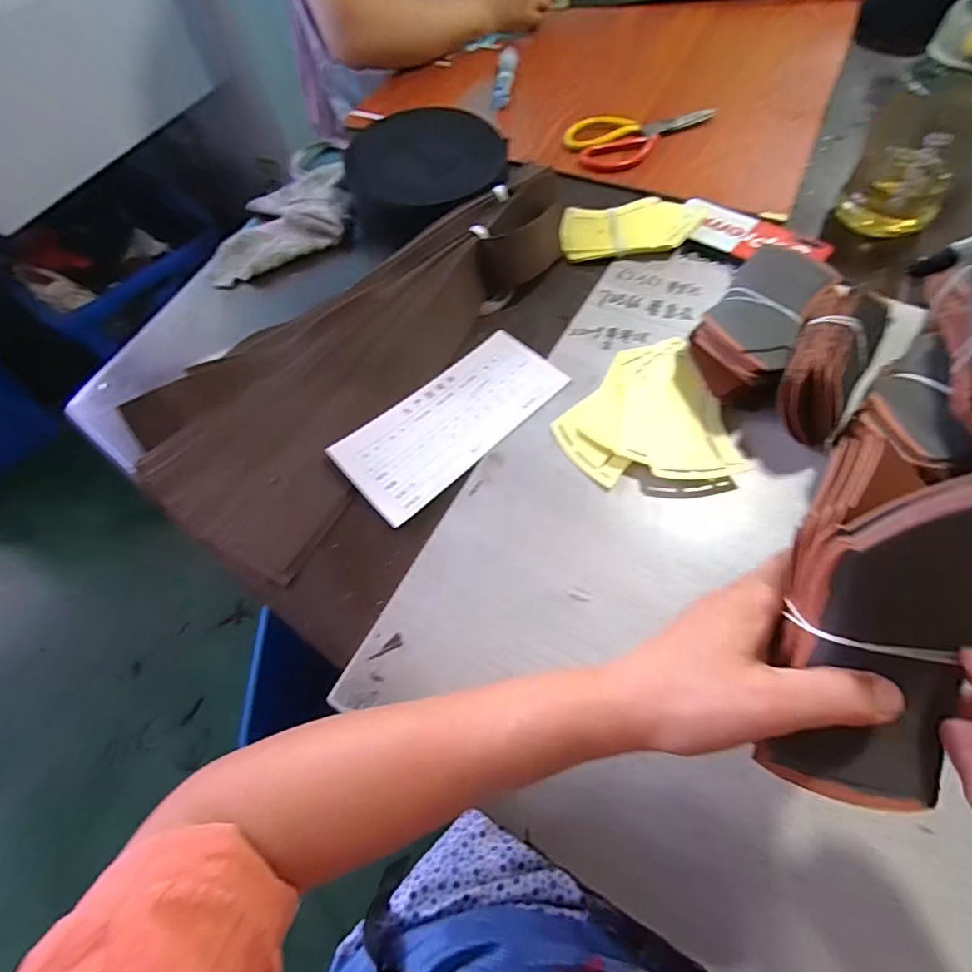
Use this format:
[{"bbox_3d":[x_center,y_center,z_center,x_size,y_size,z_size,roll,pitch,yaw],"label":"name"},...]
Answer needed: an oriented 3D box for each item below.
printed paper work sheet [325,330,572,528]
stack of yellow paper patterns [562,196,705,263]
[{"bbox_3d":[-0.029,-0.062,0.439,0.208,0.012,0.096,-41,67,-17],"label":"printed paper work sheet"},{"bbox_3d":[0.159,-0.286,0.544,0.151,0.021,0.083,-5,62,1],"label":"stack of yellow paper patterns"}]

